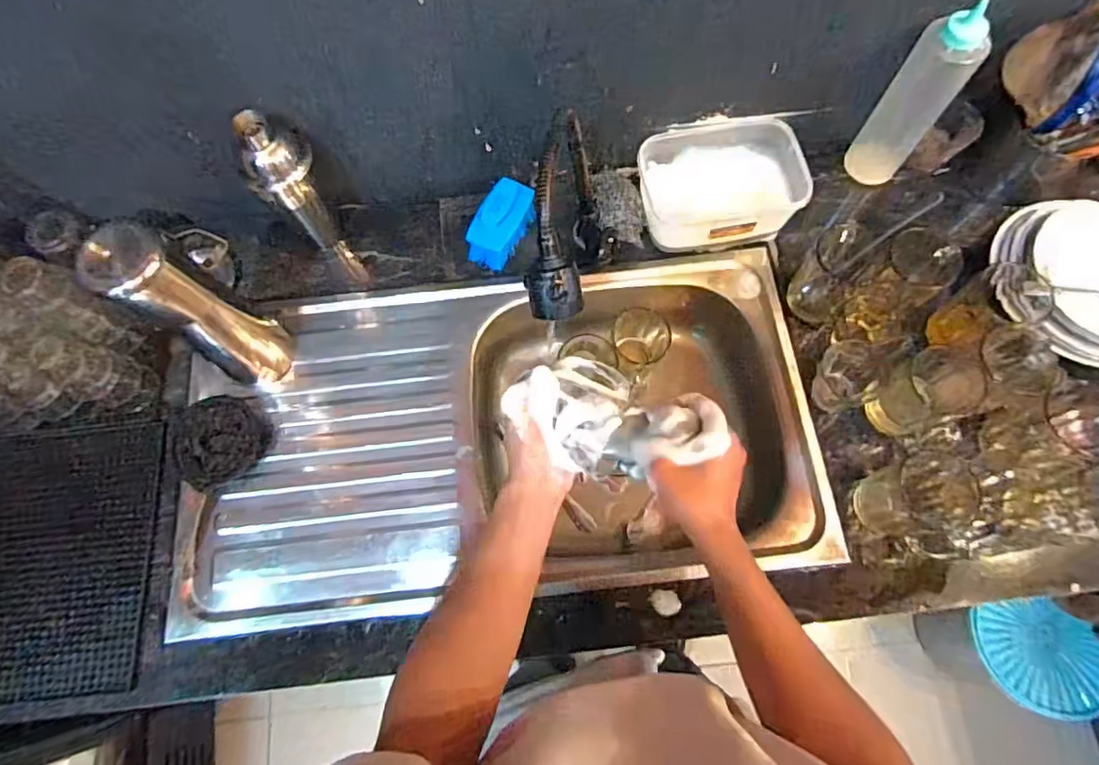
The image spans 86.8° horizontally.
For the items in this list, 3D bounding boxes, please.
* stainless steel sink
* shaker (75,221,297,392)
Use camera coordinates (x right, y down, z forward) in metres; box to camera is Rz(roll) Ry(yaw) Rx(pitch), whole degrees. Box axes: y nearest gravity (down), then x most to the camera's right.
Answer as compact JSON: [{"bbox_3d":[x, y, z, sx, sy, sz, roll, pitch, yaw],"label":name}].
[{"bbox_3d":[-0.056,0.072,0.766,0.741,0.168,0.406,-6,71,0],"label":"stainless steel sink"},{"bbox_3d":[-0.367,-0.071,0.626,0.068,0.264,0.078,7,72,4],"label":"shaker"}]

